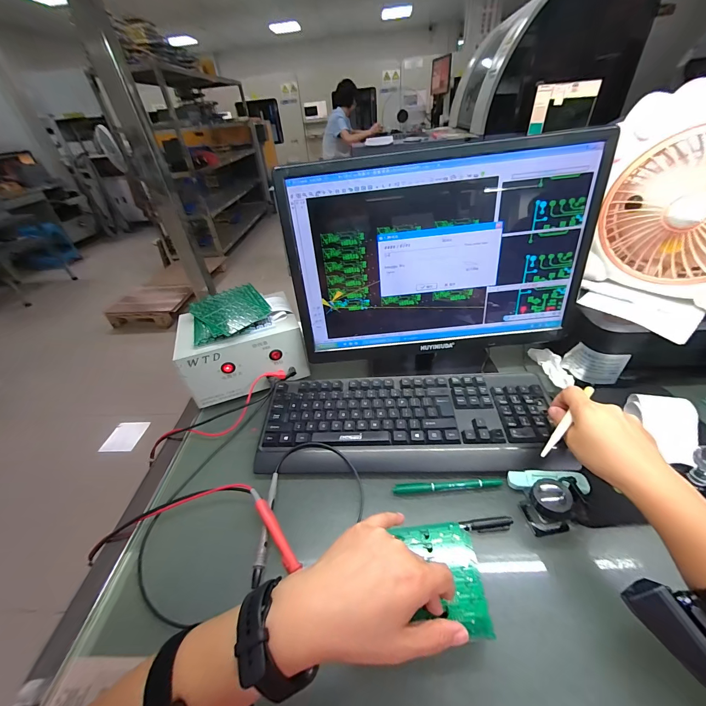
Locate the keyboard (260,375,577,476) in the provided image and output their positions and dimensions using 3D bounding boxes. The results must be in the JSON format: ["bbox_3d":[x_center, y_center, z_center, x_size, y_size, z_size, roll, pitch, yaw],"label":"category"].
[{"bbox_3d":[0.076,0.101,0.471,0.421,0.033,0.157,-1,38,6],"label":"keyboard"}]

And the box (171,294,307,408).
[{"bbox_3d":[-0.200,-0.013,0.575,0.204,0.128,0.129,-15,39,-12],"label":"box"}]

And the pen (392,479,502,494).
[{"bbox_3d":[0.123,0.173,0.405,0.139,0.008,0.012,-4,38,2],"label":"pen"}]

